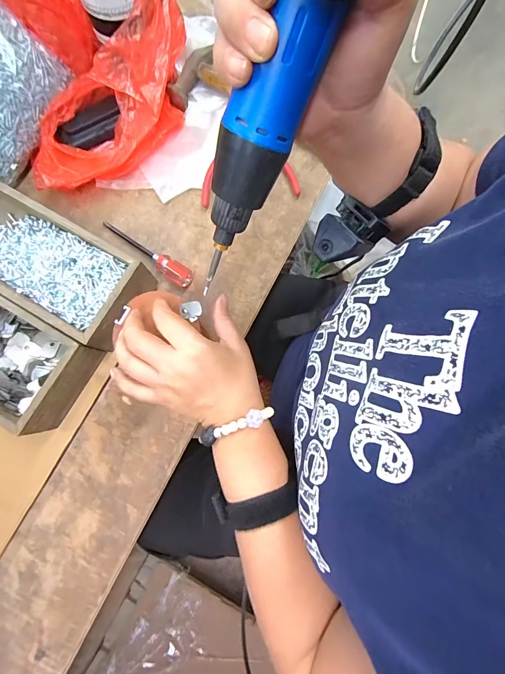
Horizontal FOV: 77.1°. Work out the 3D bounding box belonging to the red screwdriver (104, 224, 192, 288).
[{"bbox_3d":[-0.134,-0.109,0.398,0.136,0.018,0.024,38,82,5],"label":"red screwdriver"}]

